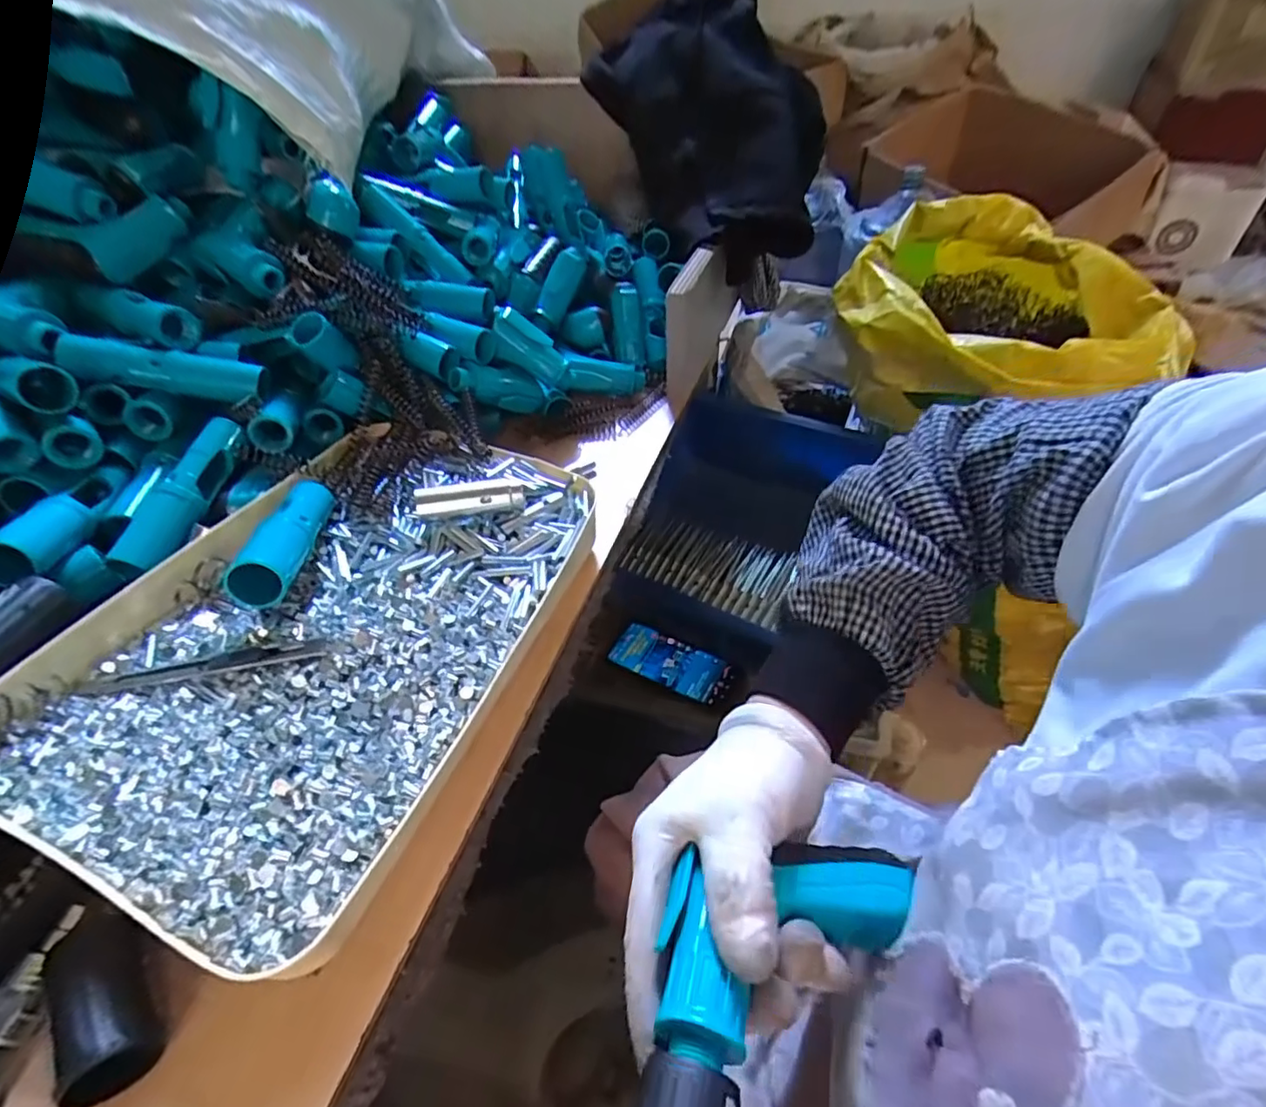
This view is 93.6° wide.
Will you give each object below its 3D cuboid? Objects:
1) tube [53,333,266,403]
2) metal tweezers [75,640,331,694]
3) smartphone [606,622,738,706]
[{"bbox_3d":[-0.332,-0.129,0.421,0.121,0.026,0.025,7,44,-13],"label":"tube"},{"bbox_3d":[-0.230,0.059,0.319,0.130,0.006,0.012,-7,46,-3],"label":"metal tweezers"},{"bbox_3d":[0.047,0.134,0.735,0.153,0.008,0.073,19,50,21],"label":"smartphone"}]

